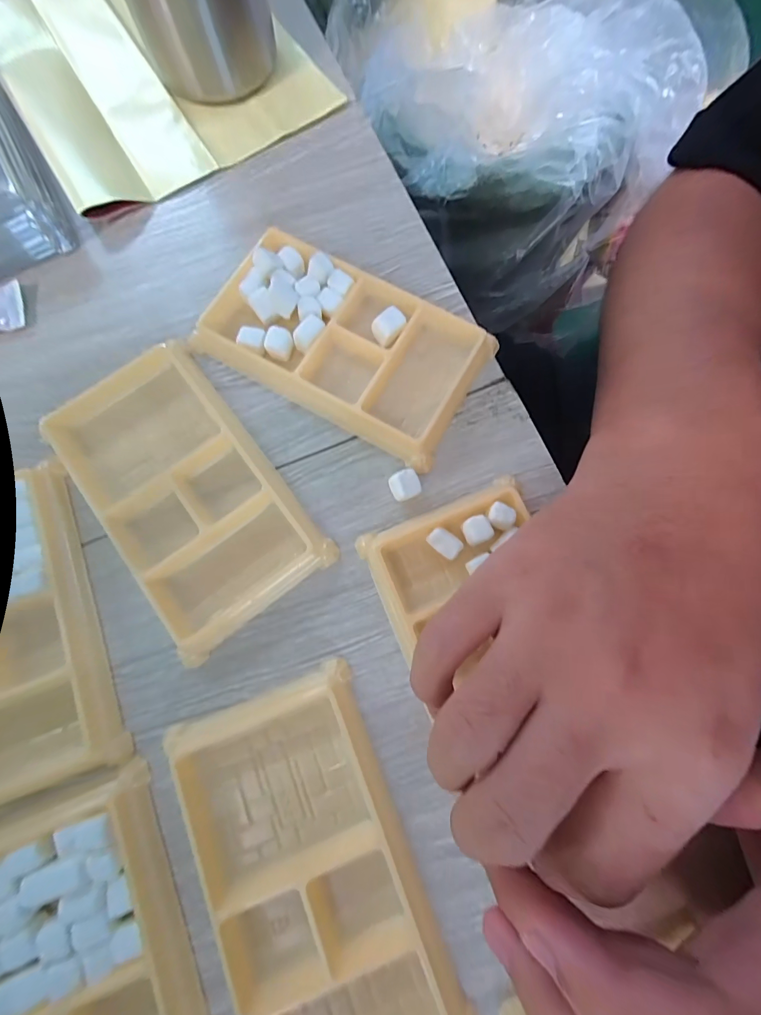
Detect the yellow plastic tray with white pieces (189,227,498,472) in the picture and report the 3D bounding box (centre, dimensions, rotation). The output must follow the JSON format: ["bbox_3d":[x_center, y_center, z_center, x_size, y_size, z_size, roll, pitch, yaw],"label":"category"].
[{"bbox_3d":[-0.019,-0.081,0.190,0.131,0.015,0.074,29,80,6],"label":"yellow plastic tray with white pieces"}]

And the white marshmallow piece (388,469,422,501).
[{"bbox_3d":[0.011,-0.009,0.176,0.014,0.013,0.013,-26,80,-7],"label":"white marshmallow piece"}]

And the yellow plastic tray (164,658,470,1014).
[{"bbox_3d":[-0.025,0.137,0.145,0.071,0.013,0.131,-21,79,-4],"label":"yellow plastic tray"}]

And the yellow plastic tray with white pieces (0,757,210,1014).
[{"bbox_3d":[-0.107,0.173,0.134,0.074,0.011,0.129,-23,79,-4],"label":"yellow plastic tray with white pieces"}]

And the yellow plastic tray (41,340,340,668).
[{"bbox_3d":[-0.090,-0.008,0.176,0.073,0.012,0.132,-36,81,-7],"label":"yellow plastic tray"}]

